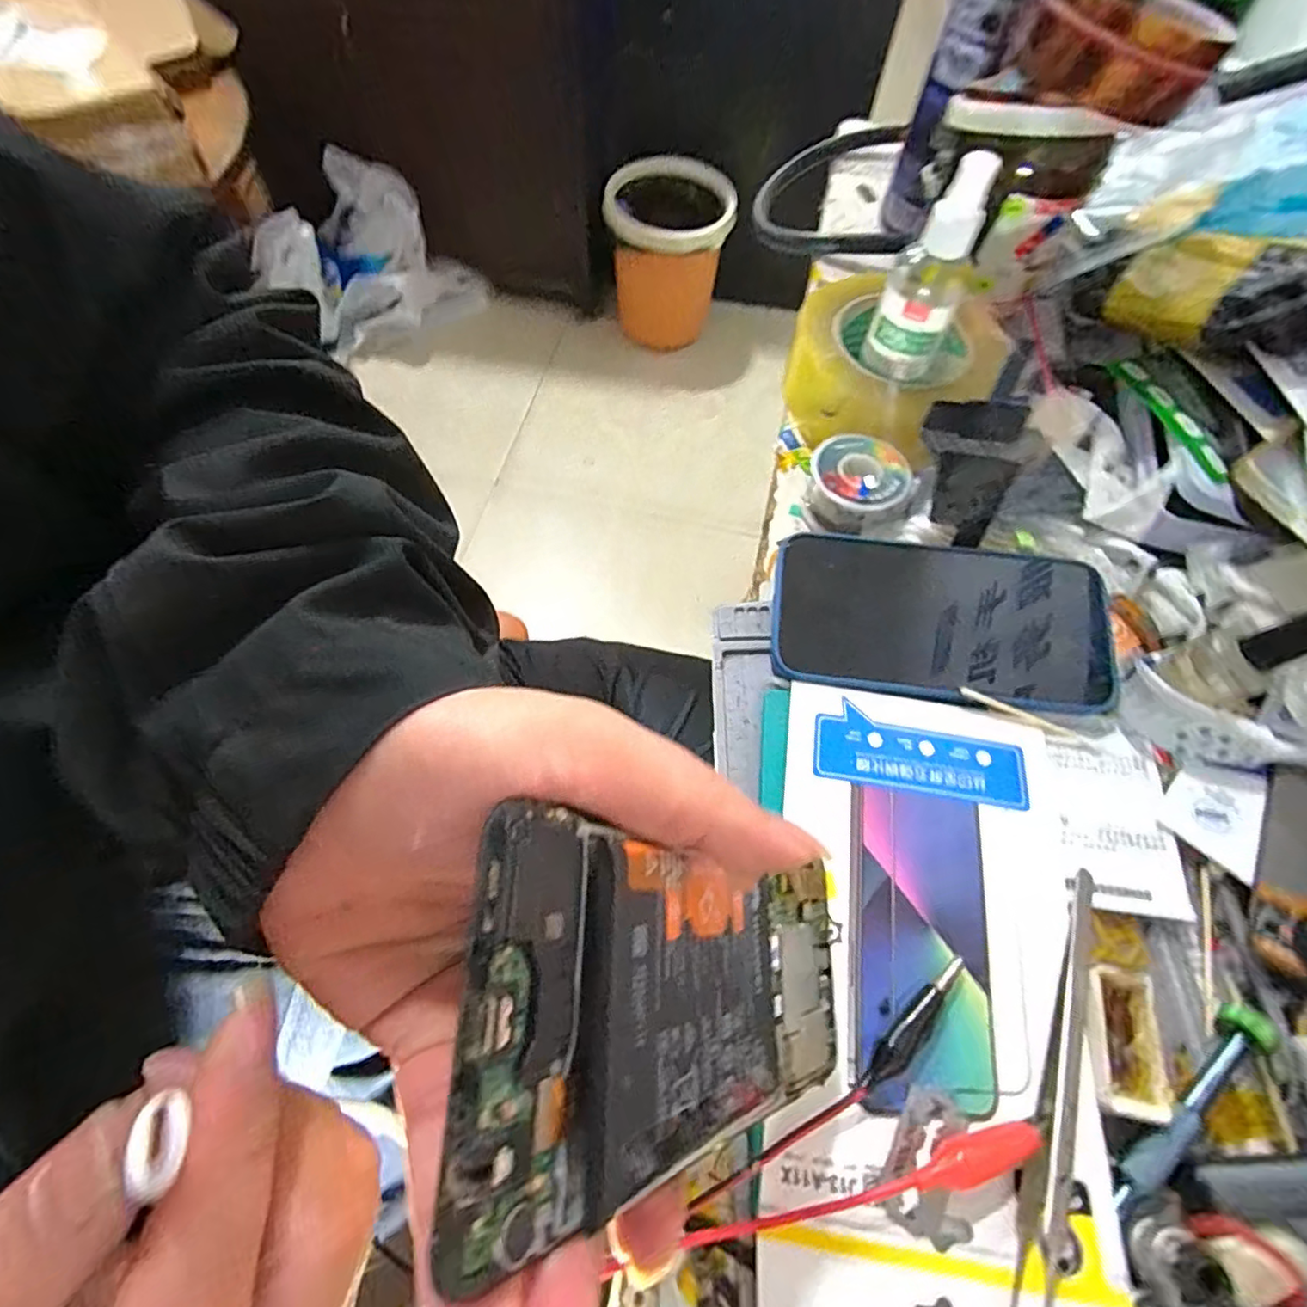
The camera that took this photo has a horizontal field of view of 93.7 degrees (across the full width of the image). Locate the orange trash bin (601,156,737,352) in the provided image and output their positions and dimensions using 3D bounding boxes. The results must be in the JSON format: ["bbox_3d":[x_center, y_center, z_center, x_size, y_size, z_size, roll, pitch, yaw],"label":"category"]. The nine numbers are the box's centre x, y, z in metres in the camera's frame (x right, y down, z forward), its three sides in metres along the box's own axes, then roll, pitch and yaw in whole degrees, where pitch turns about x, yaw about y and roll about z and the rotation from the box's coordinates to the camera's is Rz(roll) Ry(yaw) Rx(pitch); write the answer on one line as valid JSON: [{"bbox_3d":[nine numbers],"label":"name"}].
[{"bbox_3d":[0.029,-0.903,1.422,0.269,0.277,0.251,6,64,0],"label":"orange trash bin"}]

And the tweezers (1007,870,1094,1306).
[{"bbox_3d":[0.148,0.152,0.223,0.017,0.017,0.152,23,65,8],"label":"tweezers"}]

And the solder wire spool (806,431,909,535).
[{"bbox_3d":[0.113,-0.092,0.348,0.050,0.034,0.050,1,64,-3],"label":"solder wire spool"}]

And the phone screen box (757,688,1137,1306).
[{"bbox_3d":[0.105,0.127,0.236,0.127,0.018,0.226,9,64,1],"label":"phone screen box"}]

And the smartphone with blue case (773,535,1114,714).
[{"bbox_3d":[0.145,-0.018,0.307,0.166,0.012,0.080,7,64,0],"label":"smartphone with blue case"}]

